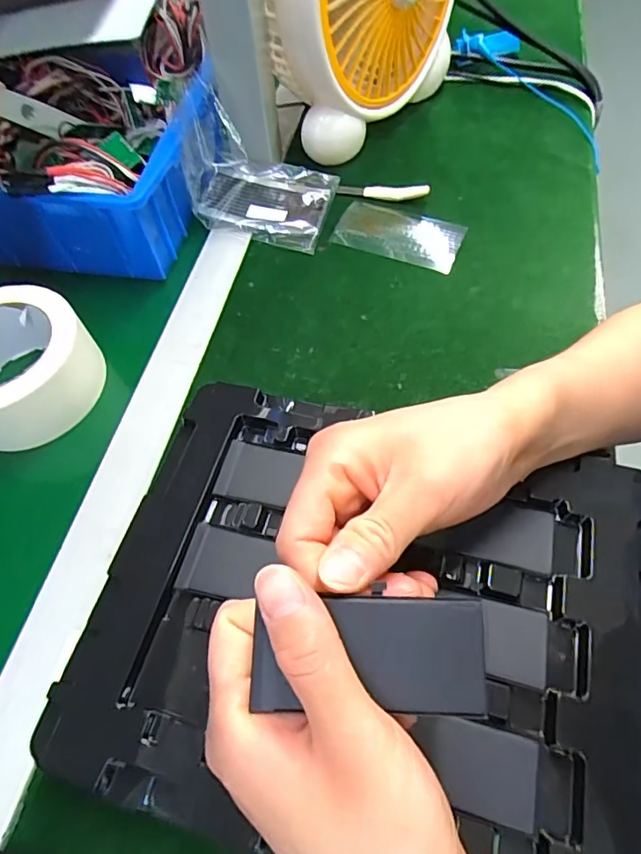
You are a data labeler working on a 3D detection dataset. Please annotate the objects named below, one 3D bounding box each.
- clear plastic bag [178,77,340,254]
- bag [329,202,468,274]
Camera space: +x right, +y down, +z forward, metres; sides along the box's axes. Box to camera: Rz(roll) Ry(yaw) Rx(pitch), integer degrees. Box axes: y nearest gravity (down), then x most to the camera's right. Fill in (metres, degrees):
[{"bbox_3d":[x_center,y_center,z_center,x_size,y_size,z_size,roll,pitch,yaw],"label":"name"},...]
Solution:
[{"bbox_3d":[-0.050,-0.221,0.445,0.117,0.077,0.093,11,61,7],"label":"clear plastic bag"},{"bbox_3d":[0.068,-0.171,0.461,0.112,0.010,0.062,17,62,20],"label":"bag"}]

